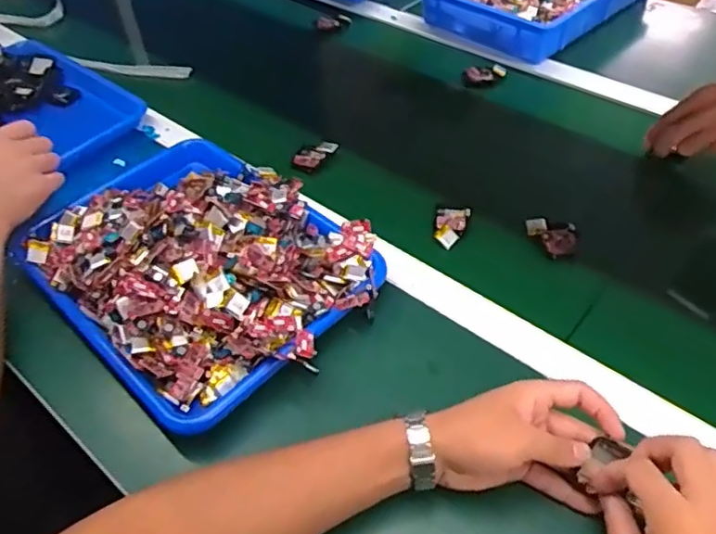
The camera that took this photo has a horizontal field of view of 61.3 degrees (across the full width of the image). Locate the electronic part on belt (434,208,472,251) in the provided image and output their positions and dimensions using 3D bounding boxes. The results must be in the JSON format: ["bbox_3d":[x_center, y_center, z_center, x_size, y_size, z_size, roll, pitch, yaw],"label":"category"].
[{"bbox_3d":[0.098,-0.046,0.654,0.036,0.016,0.056,17,51,19],"label":"electronic part on belt"}]

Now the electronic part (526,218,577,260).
[{"bbox_3d":[0.200,-0.030,0.629,0.051,0.023,0.035,12,49,14],"label":"electronic part"}]

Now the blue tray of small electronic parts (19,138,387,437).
[{"bbox_3d":[-0.162,-0.023,0.596,0.259,0.075,0.344,-37,55,-26],"label":"blue tray of small electronic parts"}]

